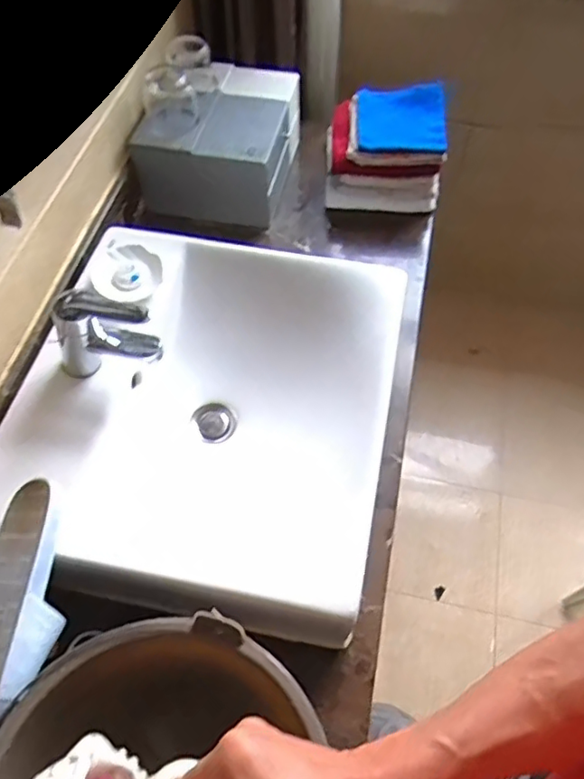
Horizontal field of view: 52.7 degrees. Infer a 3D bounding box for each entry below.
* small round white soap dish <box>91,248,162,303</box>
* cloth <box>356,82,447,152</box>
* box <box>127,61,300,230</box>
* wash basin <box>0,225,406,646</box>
[{"bbox_3d":[-0.220,-0.154,0.789,0.085,0.019,0.084,-12,59,-7],"label":"small round white soap dish"},{"bbox_3d":[0.186,-0.475,1.018,0.150,0.030,0.166,4,58,3],"label":"cloth"},{"bbox_3d":[-0.124,-0.450,1.068,0.236,0.141,0.275,12,59,8],"label":"box"},{"bbox_3d":[-0.102,0.011,0.720,0.433,0.144,0.485,10,59,7],"label":"wash basin"}]

